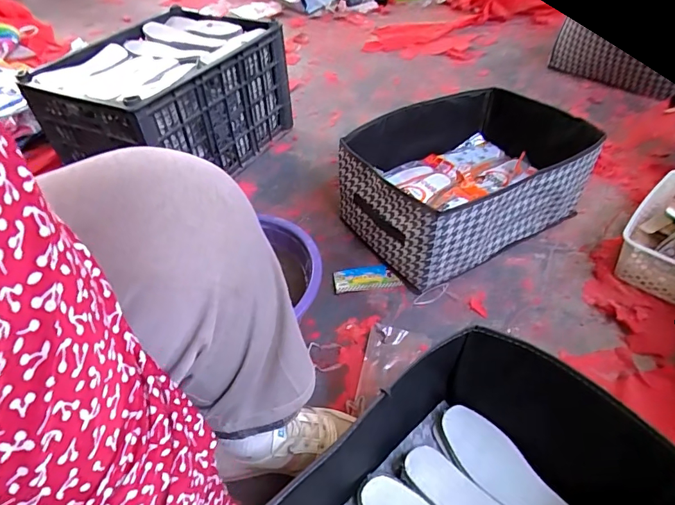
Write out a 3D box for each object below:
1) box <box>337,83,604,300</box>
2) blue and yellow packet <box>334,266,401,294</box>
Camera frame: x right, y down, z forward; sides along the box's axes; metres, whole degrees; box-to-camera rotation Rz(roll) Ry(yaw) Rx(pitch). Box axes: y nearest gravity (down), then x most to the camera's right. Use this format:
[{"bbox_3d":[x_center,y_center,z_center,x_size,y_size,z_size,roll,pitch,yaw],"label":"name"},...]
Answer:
[{"bbox_3d":[0.261,-0.160,0.879,0.473,0.193,0.320,-26,51,-16],"label":"box"},{"bbox_3d":[0.051,0.049,0.816,0.114,0.010,0.055,-8,49,-9],"label":"blue and yellow packet"}]

